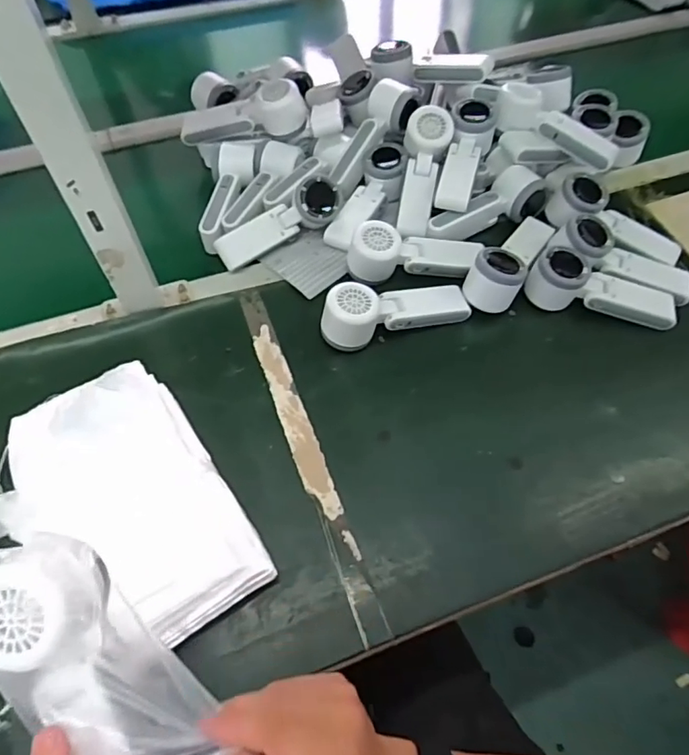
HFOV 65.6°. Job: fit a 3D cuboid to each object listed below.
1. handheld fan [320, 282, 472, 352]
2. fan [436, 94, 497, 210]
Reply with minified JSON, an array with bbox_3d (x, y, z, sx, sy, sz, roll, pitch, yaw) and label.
[{"bbox_3d":[0.056,-0.072,0.597,0.167,0.054,0.056,-10,59,-22],"label":"handheld fan"},{"bbox_3d":[0.150,-0.281,0.667,0.056,0.043,0.177,16,72,8],"label":"fan"}]

